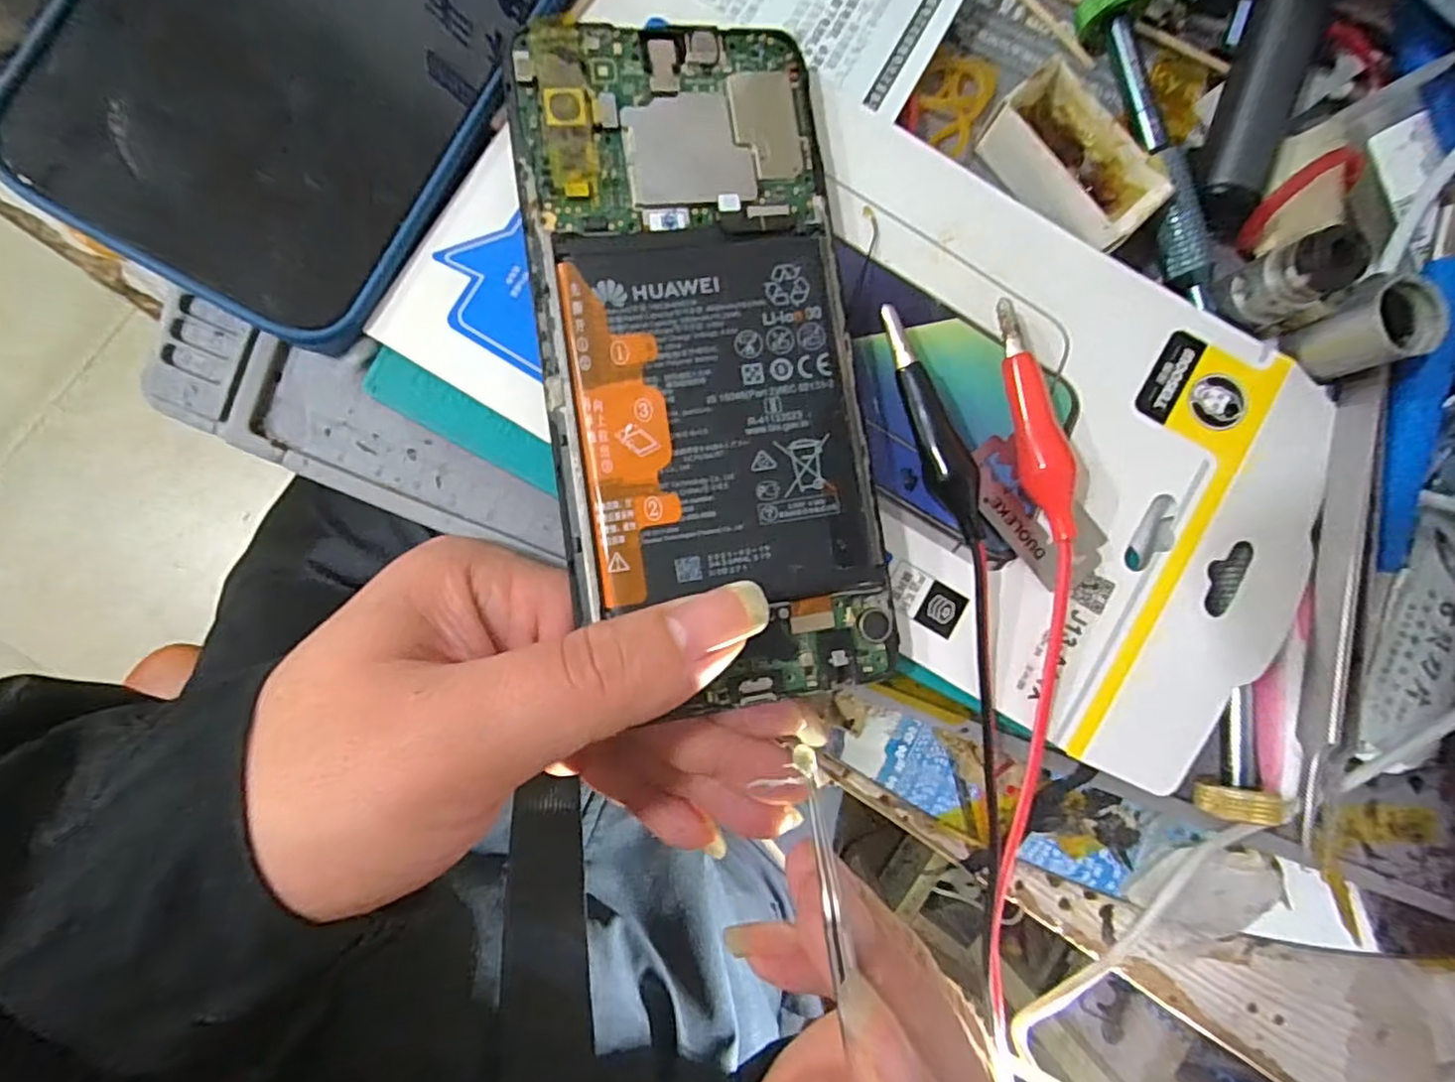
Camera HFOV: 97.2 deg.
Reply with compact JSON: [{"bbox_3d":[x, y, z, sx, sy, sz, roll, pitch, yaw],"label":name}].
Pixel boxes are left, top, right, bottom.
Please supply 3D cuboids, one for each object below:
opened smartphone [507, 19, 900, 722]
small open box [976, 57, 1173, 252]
[{"bbox_3d":[-0.005,-0.043,0.150,0.074,0.009,0.159,-12,86,-7],"label":"opened smartphone"},{"bbox_3d":[0.092,-0.101,0.173,0.027,0.016,0.046,-40,91,-7],"label":"small open box"}]

